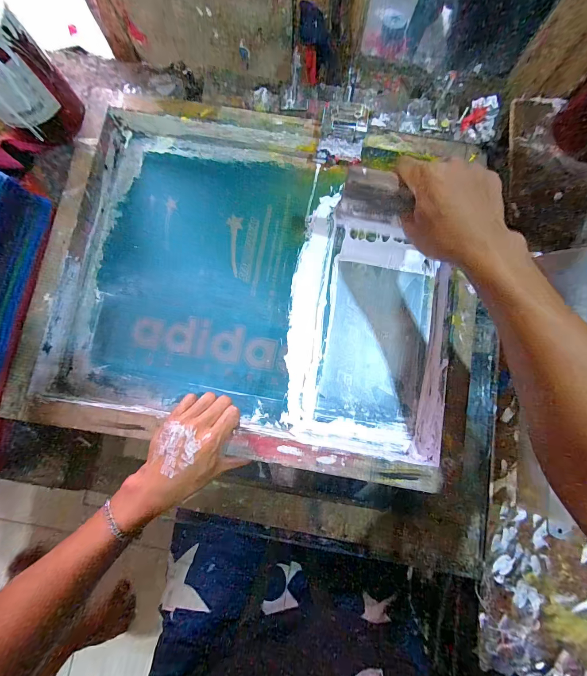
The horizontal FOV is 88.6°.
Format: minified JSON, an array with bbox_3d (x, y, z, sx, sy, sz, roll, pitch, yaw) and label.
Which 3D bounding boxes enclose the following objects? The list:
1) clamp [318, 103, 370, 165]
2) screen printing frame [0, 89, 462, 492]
[{"bbox_3d":[0.068,-0.284,0.414,0.061,0.043,0.055,7,82,2],"label":"clamp"},{"bbox_3d":[-0.046,-0.077,0.407,0.521,0.062,0.435,10,82,1],"label":"screen printing frame"}]

